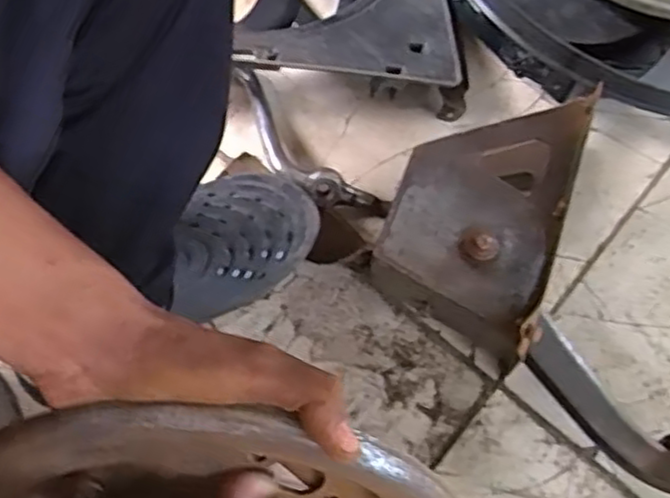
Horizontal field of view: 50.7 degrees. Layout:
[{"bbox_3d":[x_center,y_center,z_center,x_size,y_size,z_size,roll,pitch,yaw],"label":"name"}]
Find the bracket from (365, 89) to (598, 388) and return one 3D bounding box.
[{"bbox_3d":[0.123,-0.032,0.601,0.138,0.087,0.222,23,68,6],"label":"bracket"}]

